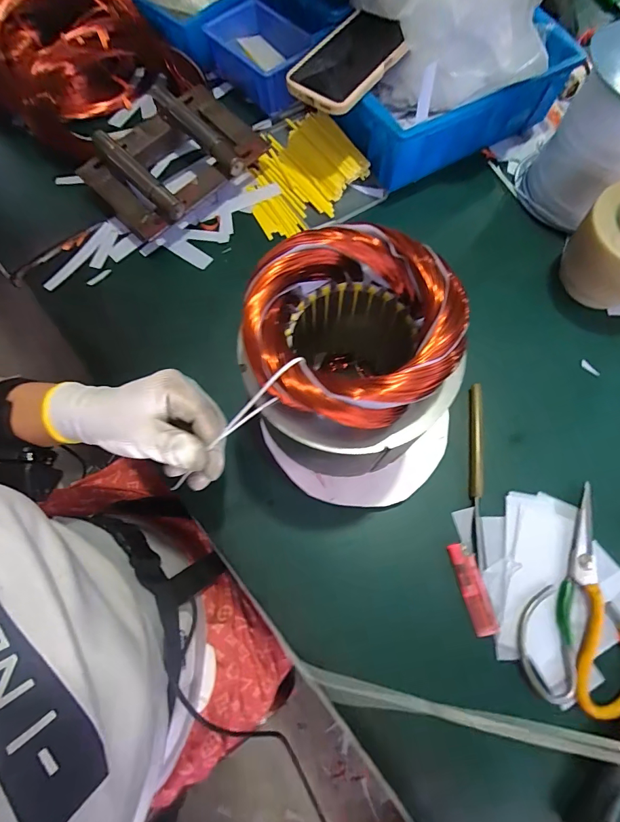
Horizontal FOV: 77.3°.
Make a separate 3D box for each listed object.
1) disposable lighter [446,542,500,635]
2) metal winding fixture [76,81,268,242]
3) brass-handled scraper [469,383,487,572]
[{"bbox_3d":[0.147,0.160,0.351,0.021,0.010,0.076,-13,72,-2],"label":"disposable lighter"},{"bbox_3d":[-0.163,-0.304,0.478,0.139,0.067,0.194,41,78,14],"label":"metal winding fixture"},{"bbox_3d":[0.164,0.059,0.380,0.014,0.014,0.175,4,72,3],"label":"brass-handled scraper"}]

